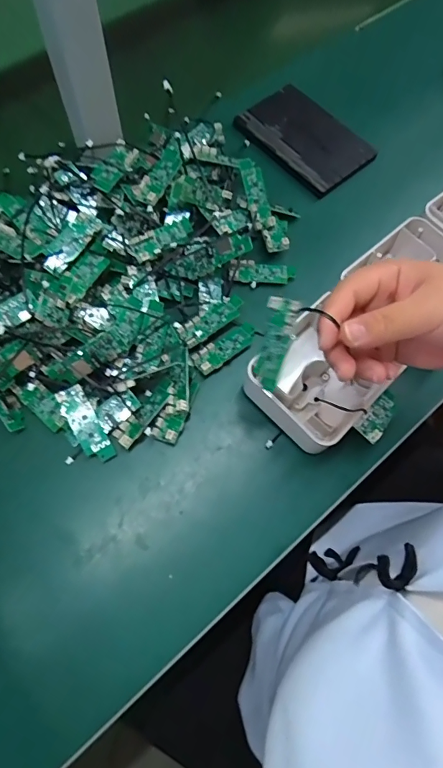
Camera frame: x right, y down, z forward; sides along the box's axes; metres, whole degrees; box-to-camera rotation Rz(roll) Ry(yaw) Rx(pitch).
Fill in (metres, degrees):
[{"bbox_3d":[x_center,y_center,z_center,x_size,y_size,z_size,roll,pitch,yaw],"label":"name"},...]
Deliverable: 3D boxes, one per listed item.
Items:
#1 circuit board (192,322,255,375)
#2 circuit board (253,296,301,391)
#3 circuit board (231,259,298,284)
[{"bbox_3d":[0.004,-0.037,0.417,0.068,0.007,0.024,-38,71,-18],"label":"circuit board"},{"bbox_3d":[0.040,-0.030,0.324,0.021,0.015,0.068,14,100,4],"label":"circuit board"},{"bbox_3d":[0.044,-0.117,0.450,0.066,0.008,0.024,4,78,-4],"label":"circuit board"}]

